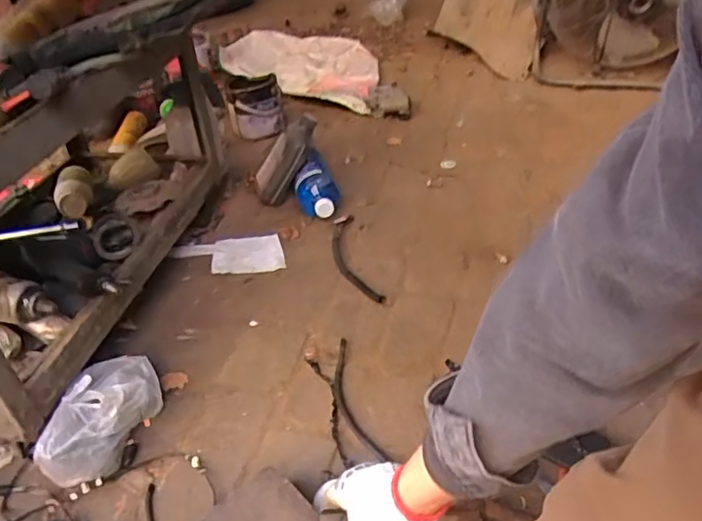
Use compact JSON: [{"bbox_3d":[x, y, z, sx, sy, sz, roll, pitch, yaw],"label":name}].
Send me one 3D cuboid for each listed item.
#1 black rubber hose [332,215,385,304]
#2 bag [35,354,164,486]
[{"bbox_3d":[0.002,-0.004,1.124,0.060,0.031,0.286,-9,37,-9],"label":"black rubber hose"},{"bbox_3d":[-0.344,0.218,0.803,0.081,0.104,0.201,8,38,14],"label":"bag"}]

